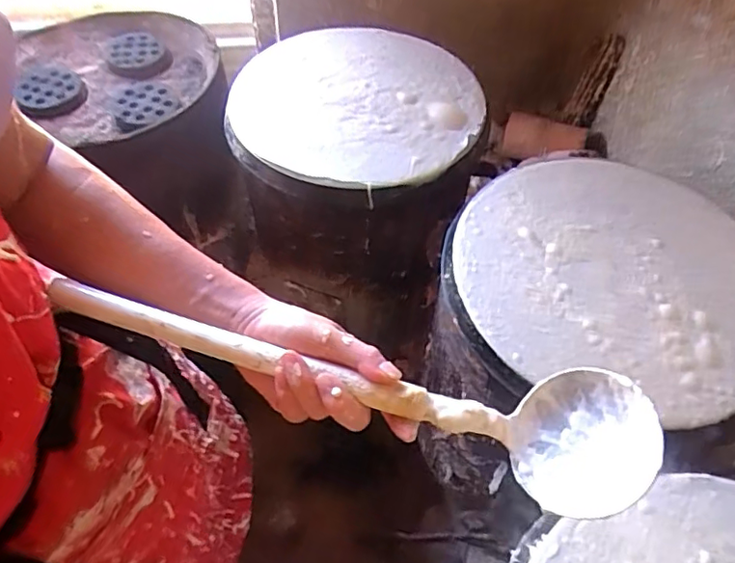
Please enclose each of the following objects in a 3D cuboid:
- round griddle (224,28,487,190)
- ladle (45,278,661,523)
[{"bbox_3d":[-0.014,-0.297,0.918,0.390,0.049,0.443,9,56,6],"label":"round griddle"},{"bbox_3d":[-0.007,0.067,0.393,0.373,0.054,0.088,14,57,6],"label":"ladle"}]

